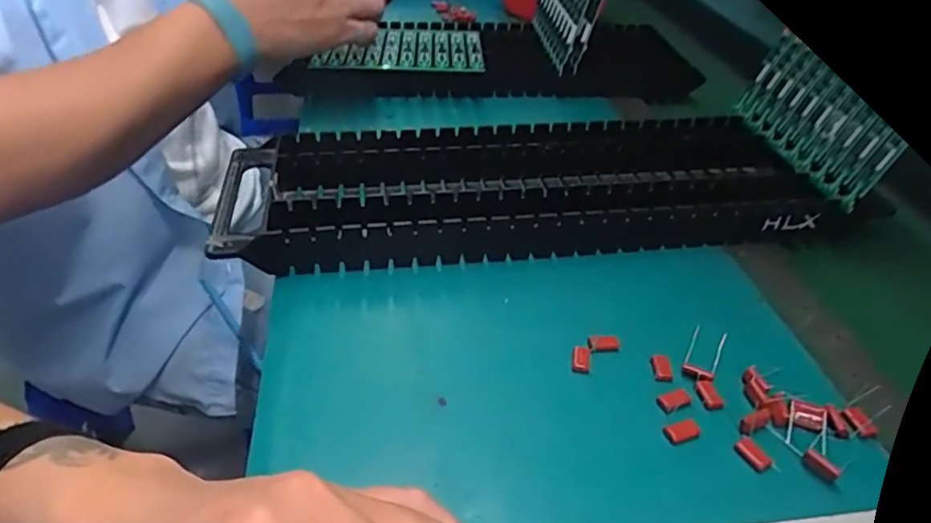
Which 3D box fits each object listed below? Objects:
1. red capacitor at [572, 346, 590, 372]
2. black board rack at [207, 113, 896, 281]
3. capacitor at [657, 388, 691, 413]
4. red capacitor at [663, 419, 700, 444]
[{"bbox_3d":[0.063,0.053,0.344,0.009,0.004,0.016,9,37,8],"label":"red capacitor"},{"bbox_3d":[0.052,-0.058,0.468,0.442,0.038,0.157,-5,37,-10],"label":"black board rack"},{"bbox_3d":[0.108,0.071,0.325,0.015,0.004,0.011,-14,40,-22],"label":"capacitor"},{"bbox_3d":[0.106,0.082,0.308,0.016,0.004,0.009,-11,39,-18],"label":"red capacitor"}]

